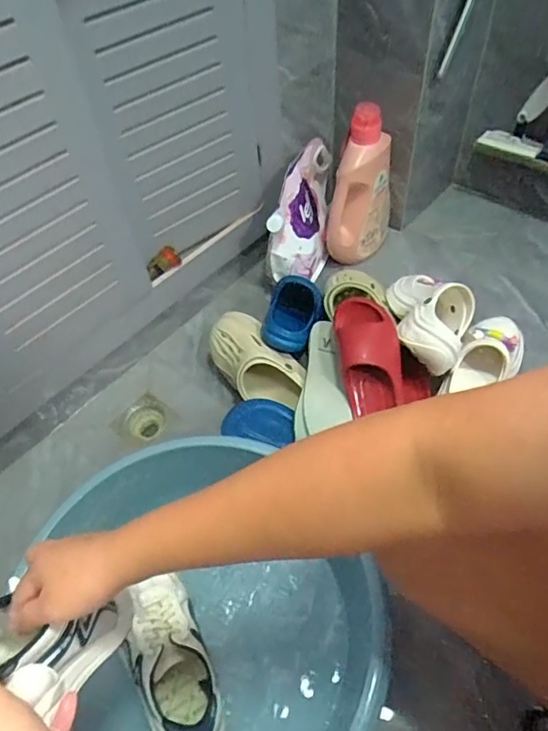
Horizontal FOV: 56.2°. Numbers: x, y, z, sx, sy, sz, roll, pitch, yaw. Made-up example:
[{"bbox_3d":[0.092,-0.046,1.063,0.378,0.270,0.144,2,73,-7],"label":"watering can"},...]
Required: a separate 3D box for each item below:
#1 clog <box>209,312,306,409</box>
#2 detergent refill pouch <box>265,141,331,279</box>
[{"bbox_3d":[-0.039,-0.008,0.937,0.112,0.087,0.212,-35,58,-21],"label":"clog"},{"bbox_3d":[0.066,-0.325,1.106,0.096,0.217,0.270,8,54,10],"label":"detergent refill pouch"}]

